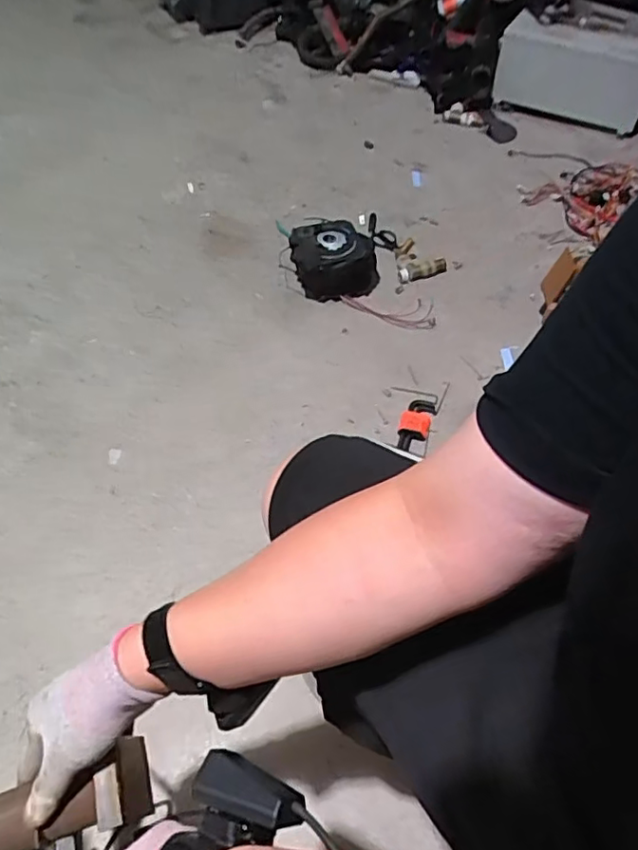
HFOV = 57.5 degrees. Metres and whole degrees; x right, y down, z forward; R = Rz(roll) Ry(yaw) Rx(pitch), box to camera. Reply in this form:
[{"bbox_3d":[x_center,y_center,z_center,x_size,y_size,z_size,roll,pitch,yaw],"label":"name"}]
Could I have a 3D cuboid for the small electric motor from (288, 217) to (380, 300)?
[{"bbox_3d":[0.036,-0.386,1.365,0.201,0.121,0.143,-8,56,-7],"label":"small electric motor"}]

